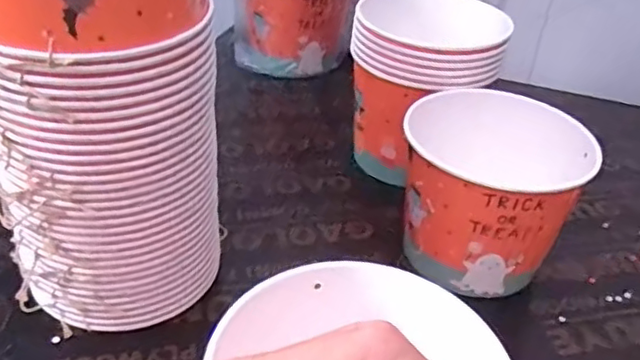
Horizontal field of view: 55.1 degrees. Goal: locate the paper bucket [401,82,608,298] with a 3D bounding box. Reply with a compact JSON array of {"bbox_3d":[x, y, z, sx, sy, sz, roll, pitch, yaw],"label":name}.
[{"bbox_3d":[0.145,0.019,0.561,0.147,0.145,0.121,8,35,5],"label":"paper bucket"}]

